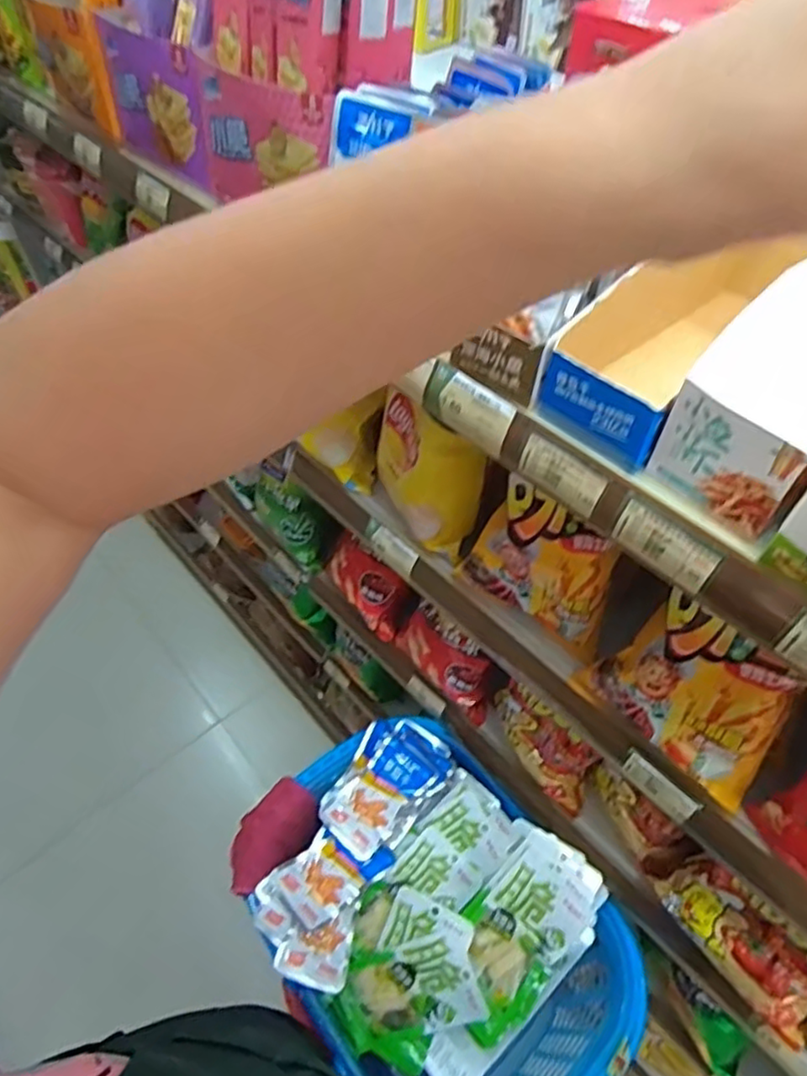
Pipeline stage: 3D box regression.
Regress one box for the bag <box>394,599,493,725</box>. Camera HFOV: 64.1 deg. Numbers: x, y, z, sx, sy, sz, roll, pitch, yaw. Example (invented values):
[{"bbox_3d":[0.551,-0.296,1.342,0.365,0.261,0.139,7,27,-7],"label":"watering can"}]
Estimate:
[{"bbox_3d":[0.045,0.143,0.765,0.145,0.116,0.045,38,60,24],"label":"bag"}]

